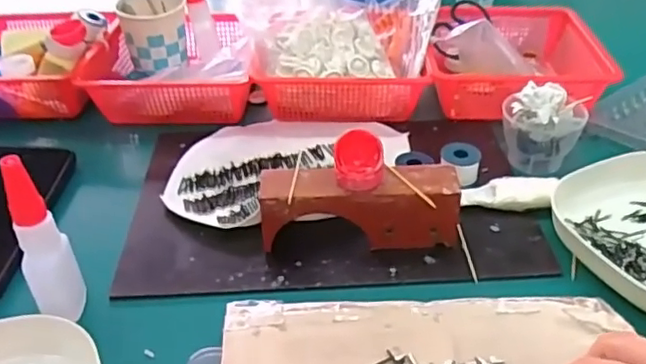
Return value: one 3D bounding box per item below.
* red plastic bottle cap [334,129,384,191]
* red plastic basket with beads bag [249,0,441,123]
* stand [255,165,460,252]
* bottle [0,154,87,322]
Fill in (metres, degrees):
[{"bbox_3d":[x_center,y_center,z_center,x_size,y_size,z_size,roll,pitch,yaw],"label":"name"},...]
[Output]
[{"bbox_3d":[0.024,-0.014,0.403,0.031,0.029,0.027,1,36,3],"label":"red plastic bottle cap"},{"bbox_3d":[0.024,-0.124,0.584,0.162,0.080,0.138,2,36,4],"label":"red plastic basket with beads bag"},{"bbox_3d":[0.026,0.019,0.424,0.131,0.052,0.032,0,36,2],"label":"stand"},{"bbox_3d":[-0.162,0.037,0.352,0.022,0.107,0.030,-1,36,0],"label":"bottle"}]

